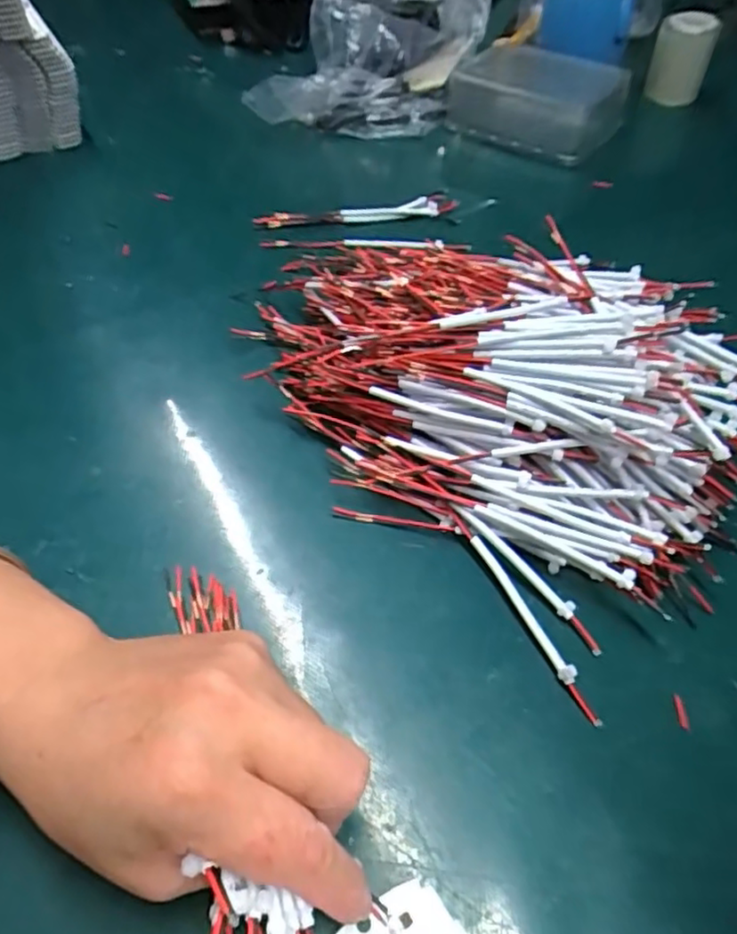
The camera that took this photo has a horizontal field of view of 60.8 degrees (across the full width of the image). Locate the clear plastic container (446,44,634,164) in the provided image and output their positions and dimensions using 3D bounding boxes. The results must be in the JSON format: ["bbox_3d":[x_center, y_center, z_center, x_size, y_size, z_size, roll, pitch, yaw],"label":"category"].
[{"bbox_3d":[0.164,-0.359,0.618,0.155,0.048,0.125,27,55,20],"label":"clear plastic container"}]

